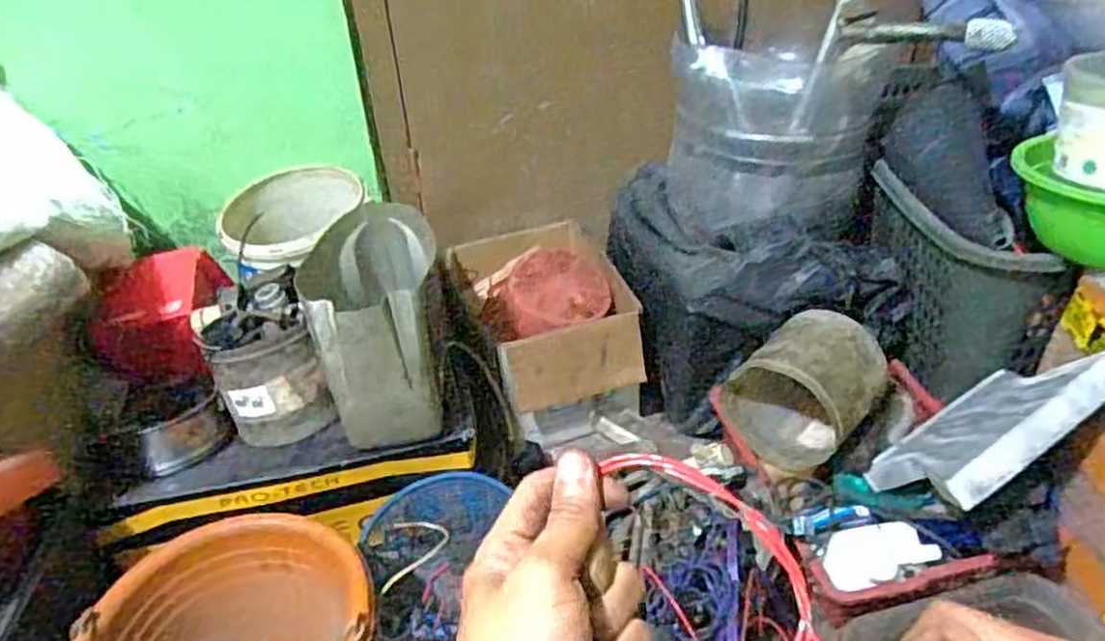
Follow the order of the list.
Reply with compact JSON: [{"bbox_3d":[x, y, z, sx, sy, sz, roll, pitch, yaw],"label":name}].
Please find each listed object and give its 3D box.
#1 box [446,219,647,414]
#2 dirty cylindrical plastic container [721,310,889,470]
[{"bbox_3d":[-0.010,-0.016,1.093,0.215,0.113,0.289,-12,36,-11],"label":"box"},{"bbox_3d":[0.295,0.082,0.917,0.160,0.162,0.120,24,44,33],"label":"dirty cylindrical plastic container"}]

